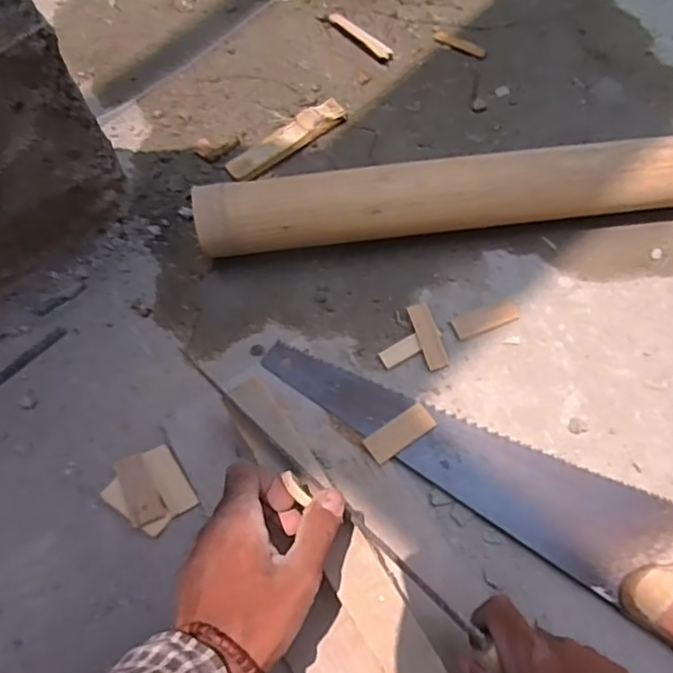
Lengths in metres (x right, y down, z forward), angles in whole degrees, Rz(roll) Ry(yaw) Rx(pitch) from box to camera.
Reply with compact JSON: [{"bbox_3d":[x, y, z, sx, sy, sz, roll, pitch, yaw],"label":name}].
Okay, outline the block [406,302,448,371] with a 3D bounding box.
[{"bbox_3d":[0.085,-0.001,0.559,0.020,0.007,0.063,-20,81,3],"label":"block"}]

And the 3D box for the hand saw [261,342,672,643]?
[{"bbox_3d":[0.161,0.121,0.506,0.482,0.029,0.108,30,72,13],"label":"hand saw"}]

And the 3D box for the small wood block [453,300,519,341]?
[{"bbox_3d":[0.142,-0.017,0.574,0.063,0.004,0.023,-21,69,-7],"label":"small wood block"}]

